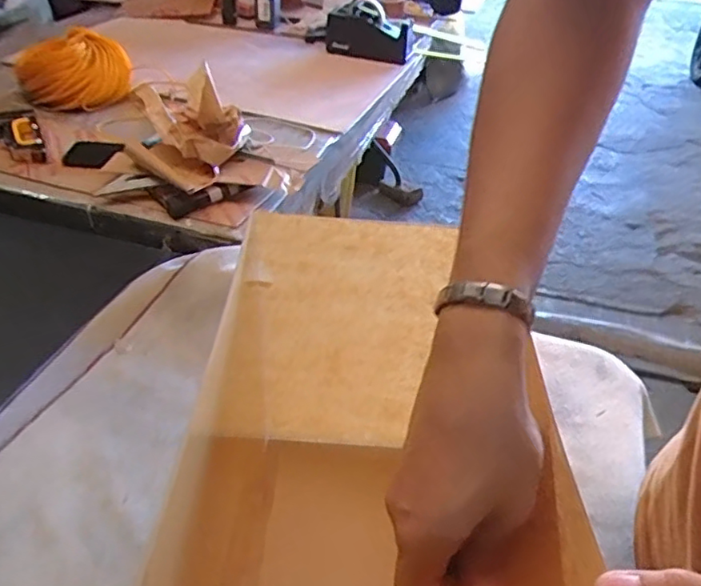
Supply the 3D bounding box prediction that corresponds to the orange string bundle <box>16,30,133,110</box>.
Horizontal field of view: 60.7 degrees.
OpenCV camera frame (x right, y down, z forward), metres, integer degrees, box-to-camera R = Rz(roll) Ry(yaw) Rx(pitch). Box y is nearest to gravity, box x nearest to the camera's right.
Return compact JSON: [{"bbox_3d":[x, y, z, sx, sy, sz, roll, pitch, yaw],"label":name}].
[{"bbox_3d":[-0.522,-0.423,1.130,0.195,0.092,0.158,-13,42,-19],"label":"orange string bundle"}]

